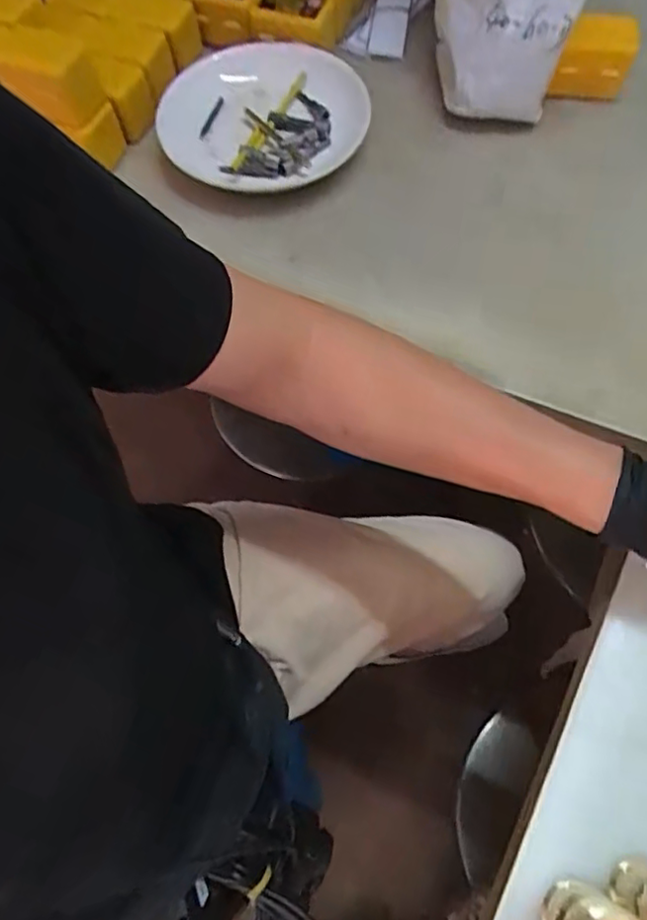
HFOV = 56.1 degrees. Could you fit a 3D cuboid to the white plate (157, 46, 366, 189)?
[{"bbox_3d":[-0.066,-0.340,0.608,0.213,0.037,0.166,3,71,9],"label":"white plate"}]

